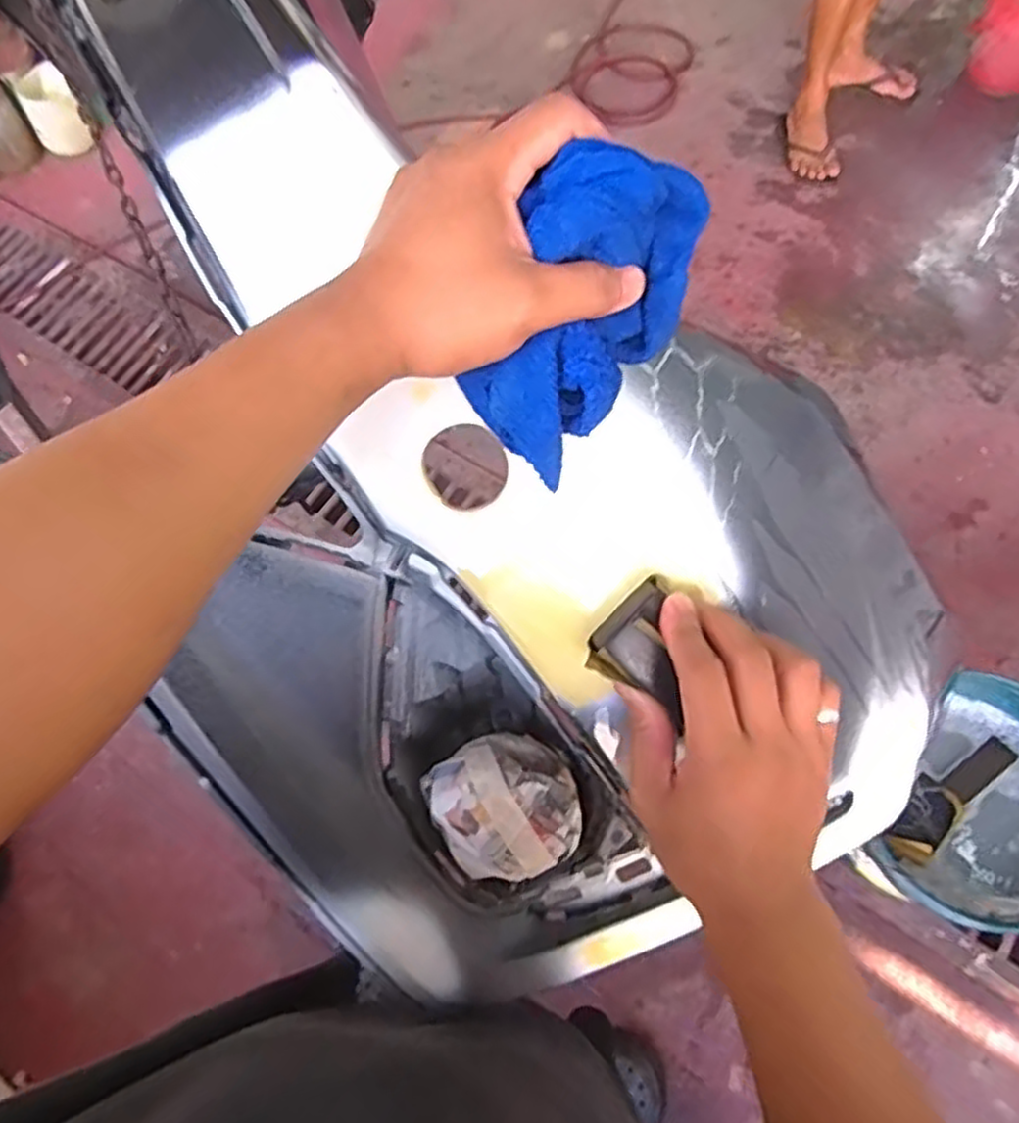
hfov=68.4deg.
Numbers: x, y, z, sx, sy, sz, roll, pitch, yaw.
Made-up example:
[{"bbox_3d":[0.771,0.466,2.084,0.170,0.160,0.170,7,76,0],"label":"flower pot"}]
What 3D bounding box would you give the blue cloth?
[{"bbox_3d":[0.035,-0.120,0.349,0.063,0.104,0.124,39,72,19],"label":"blue cloth"}]

